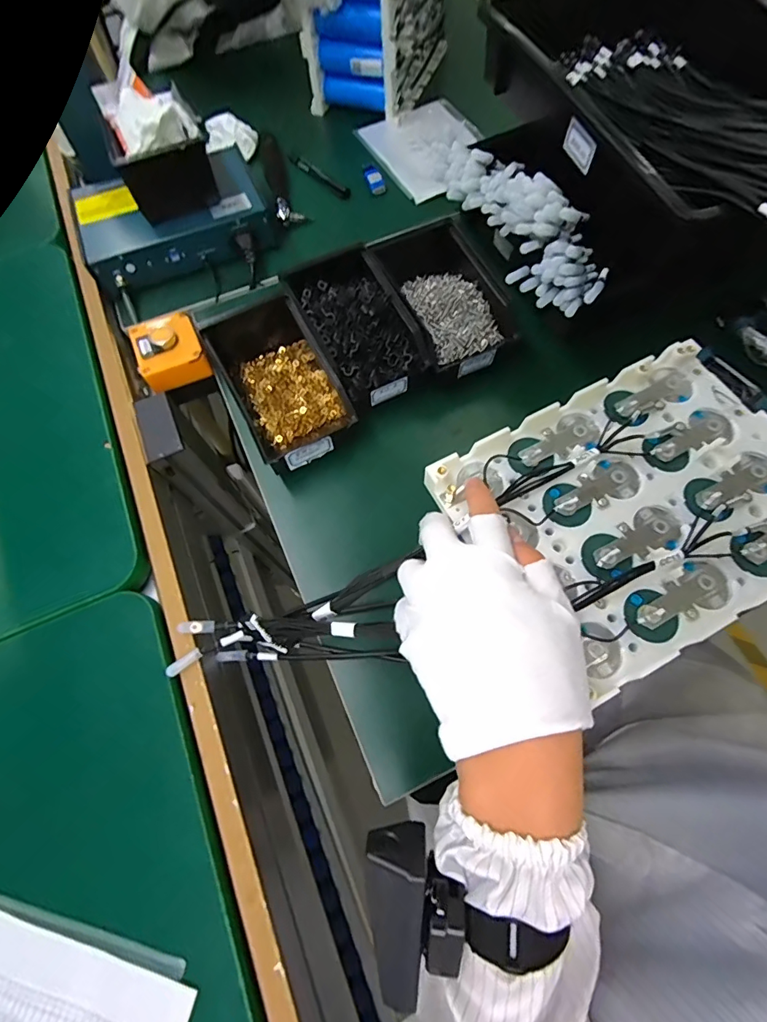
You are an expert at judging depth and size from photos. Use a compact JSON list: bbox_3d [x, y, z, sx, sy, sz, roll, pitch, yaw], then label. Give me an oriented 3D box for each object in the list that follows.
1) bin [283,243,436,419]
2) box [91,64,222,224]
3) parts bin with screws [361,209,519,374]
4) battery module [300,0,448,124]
[{"bbox_3d":[-0.031,-0.202,0.504,0.102,0.057,0.189,-26,69,-8],"label":"bin"},{"bbox_3d":[-0.279,-0.445,0.552,0.100,0.086,0.148,-25,69,-8],"label":"box"},{"bbox_3d":[0.063,-0.245,0.522,0.113,0.072,0.199,-27,69,-8],"label":"parts bin with screws"},{"bbox_3d":[-0.007,-0.762,0.695,0.146,0.187,0.220,21,70,11],"label":"battery module"}]

